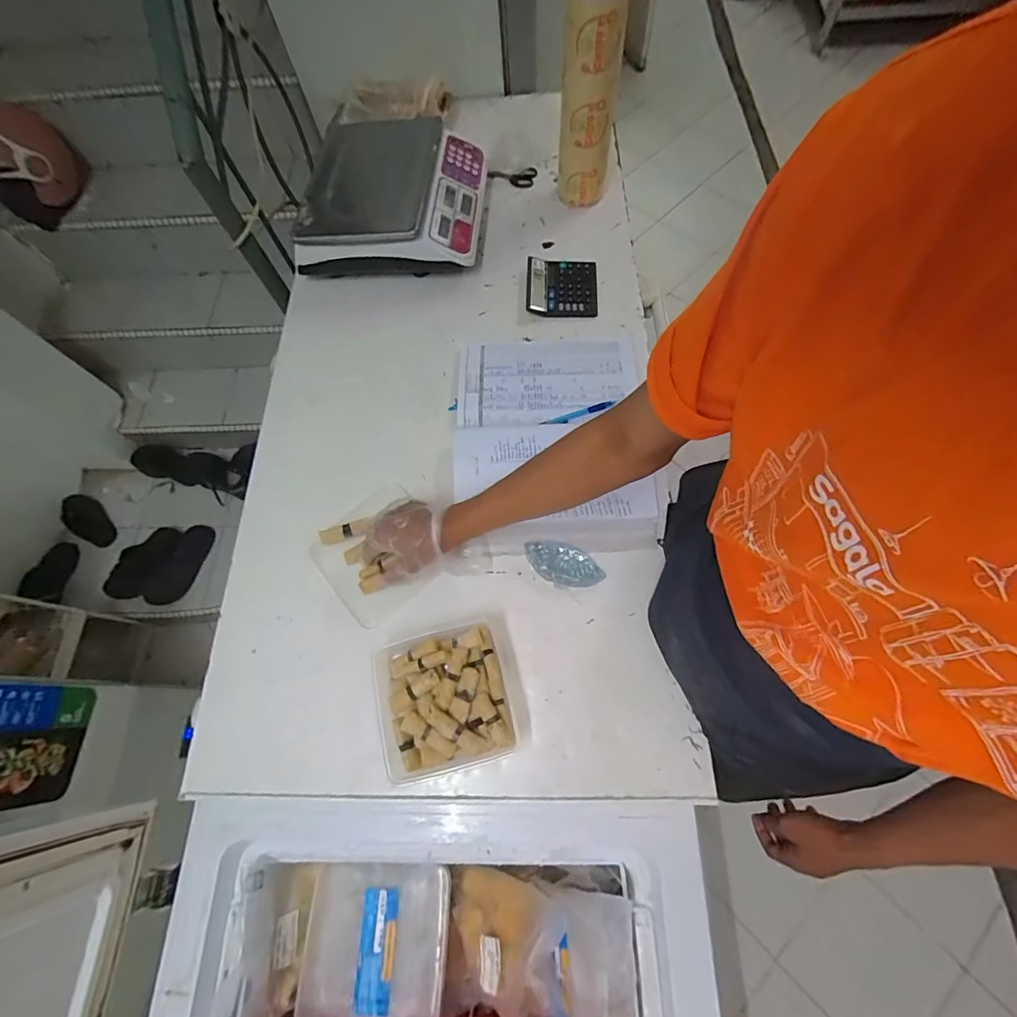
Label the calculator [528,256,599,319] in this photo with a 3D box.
[{"bbox_3d":[0.099,-0.411,0.870,0.126,0.017,0.137,1,68,3],"label":"calculator"}]

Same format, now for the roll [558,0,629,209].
[{"bbox_3d":[0.140,-0.711,0.822,0.093,0.314,0.089,9,69,6],"label":"roll"}]

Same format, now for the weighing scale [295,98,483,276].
[{"bbox_3d":[-0.213,-0.594,0.891,0.314,0.126,0.326,2,68,5],"label":"weighing scale"}]

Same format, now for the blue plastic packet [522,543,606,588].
[{"bbox_3d":[0.079,0.078,0.670,0.112,0.020,0.057,12,69,7],"label":"blue plastic packet"}]

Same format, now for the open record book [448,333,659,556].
[{"bbox_3d":[0.062,-0.129,0.744,0.297,0.041,0.392,-1,68,2],"label":"open record book"}]

